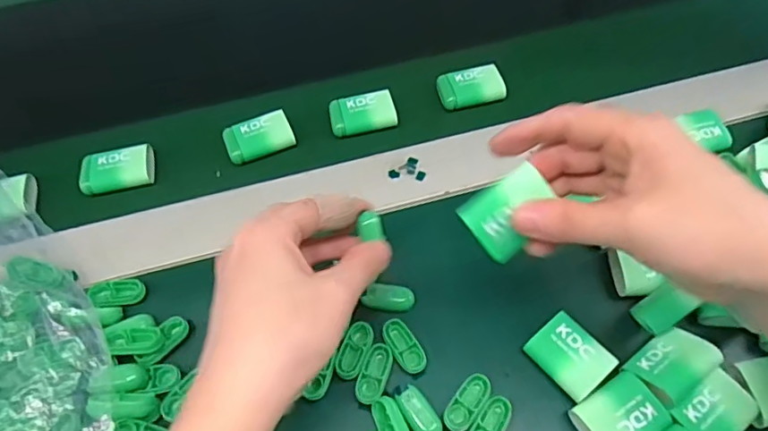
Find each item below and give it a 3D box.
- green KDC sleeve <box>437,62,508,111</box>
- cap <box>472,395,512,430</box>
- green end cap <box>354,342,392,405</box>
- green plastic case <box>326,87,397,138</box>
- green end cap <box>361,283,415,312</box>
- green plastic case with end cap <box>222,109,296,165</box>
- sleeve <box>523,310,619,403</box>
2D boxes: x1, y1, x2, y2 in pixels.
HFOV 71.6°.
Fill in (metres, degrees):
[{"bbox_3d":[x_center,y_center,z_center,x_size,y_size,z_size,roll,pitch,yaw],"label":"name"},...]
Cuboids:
[{"bbox_3d":[0.070,-0.105,0.431,0.051,0.011,0.034,-11,58,-4],"label":"green KDC sleeve"},{"bbox_3d":[0.058,0.116,0.292,0.015,0.005,0.035,30,63,20],"label":"cap"},{"bbox_3d":[-0.005,0.092,0.311,0.015,0.006,0.033,11,59,10],"label":"green end cap"},{"bbox_3d":[-0.017,-0.081,0.422,0.052,0.013,0.030,-17,58,-8],"label":"green plastic case"},{"bbox_3d":[0.003,0.052,0.335,0.031,0.007,0.016,9,58,8],"label":"green end cap"},{"bbox_3d":[-0.097,-0.061,0.413,0.051,0.011,0.034,-18,58,-9],"label":"green plastic case with end cap"},{"bbox_3d":[0.108,0.081,0.307,0.034,0.011,0.042,-36,63,-19],"label":"sleeve"}]

